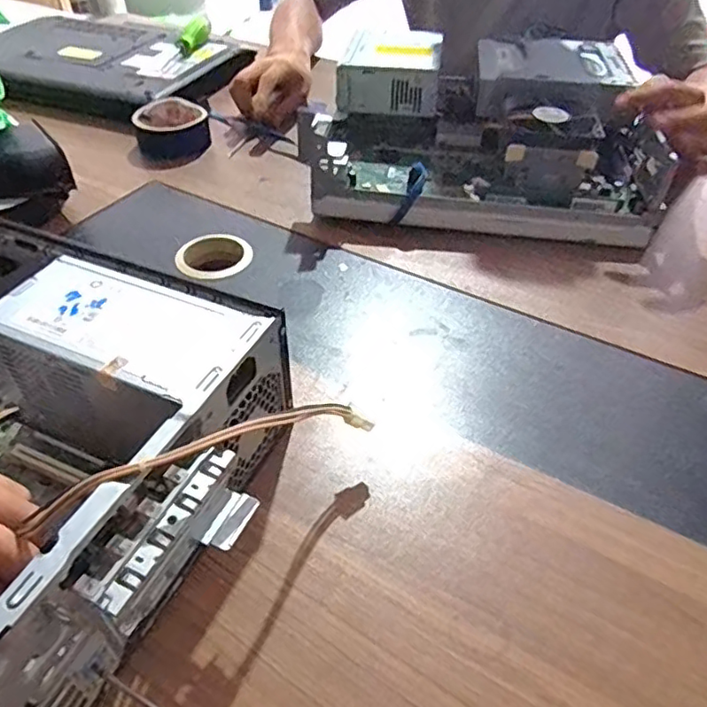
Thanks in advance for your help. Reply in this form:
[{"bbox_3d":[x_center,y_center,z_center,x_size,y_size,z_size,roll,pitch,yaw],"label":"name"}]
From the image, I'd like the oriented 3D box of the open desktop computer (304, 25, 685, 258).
[{"bbox_3d":[0.139,-0.245,0.669,0.322,0.101,0.318,5,43,4],"label":"open desktop computer"}]

